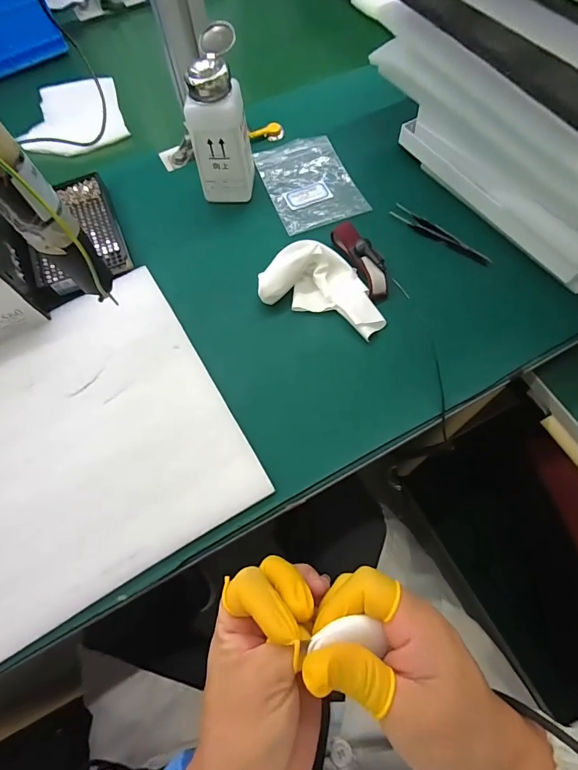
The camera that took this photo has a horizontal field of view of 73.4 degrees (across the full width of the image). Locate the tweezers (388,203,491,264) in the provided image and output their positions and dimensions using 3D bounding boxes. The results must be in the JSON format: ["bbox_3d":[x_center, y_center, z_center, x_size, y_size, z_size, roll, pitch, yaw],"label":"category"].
[{"bbox_3d":[0.154,-0.155,0.400,0.017,0.007,0.114,-42,70,-15],"label":"tweezers"}]

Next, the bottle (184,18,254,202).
[{"bbox_3d":[-0.068,-0.258,0.390,0.061,0.133,0.064,-6,65,-5],"label":"bottle"}]

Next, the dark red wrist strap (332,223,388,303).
[{"bbox_3d":[0.073,-0.125,0.386,0.026,0.021,0.091,-25,67,-8],"label":"dark red wrist strap"}]

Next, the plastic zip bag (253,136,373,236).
[{"bbox_3d":[0.022,-0.233,0.444,0.092,0.007,0.132,-19,66,-6],"label":"plastic zip bag"}]

